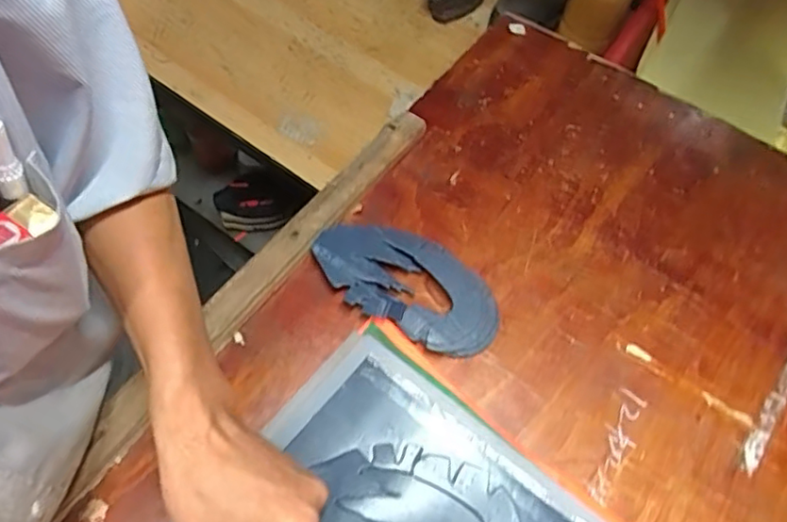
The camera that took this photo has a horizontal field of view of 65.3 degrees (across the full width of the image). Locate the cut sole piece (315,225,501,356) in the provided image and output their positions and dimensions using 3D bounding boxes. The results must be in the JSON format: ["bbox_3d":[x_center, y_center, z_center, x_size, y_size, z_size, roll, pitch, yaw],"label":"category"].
[{"bbox_3d":[0.012,0.019,0.541,0.168,0.021,0.086,26,64,11],"label":"cut sole piece"}]

